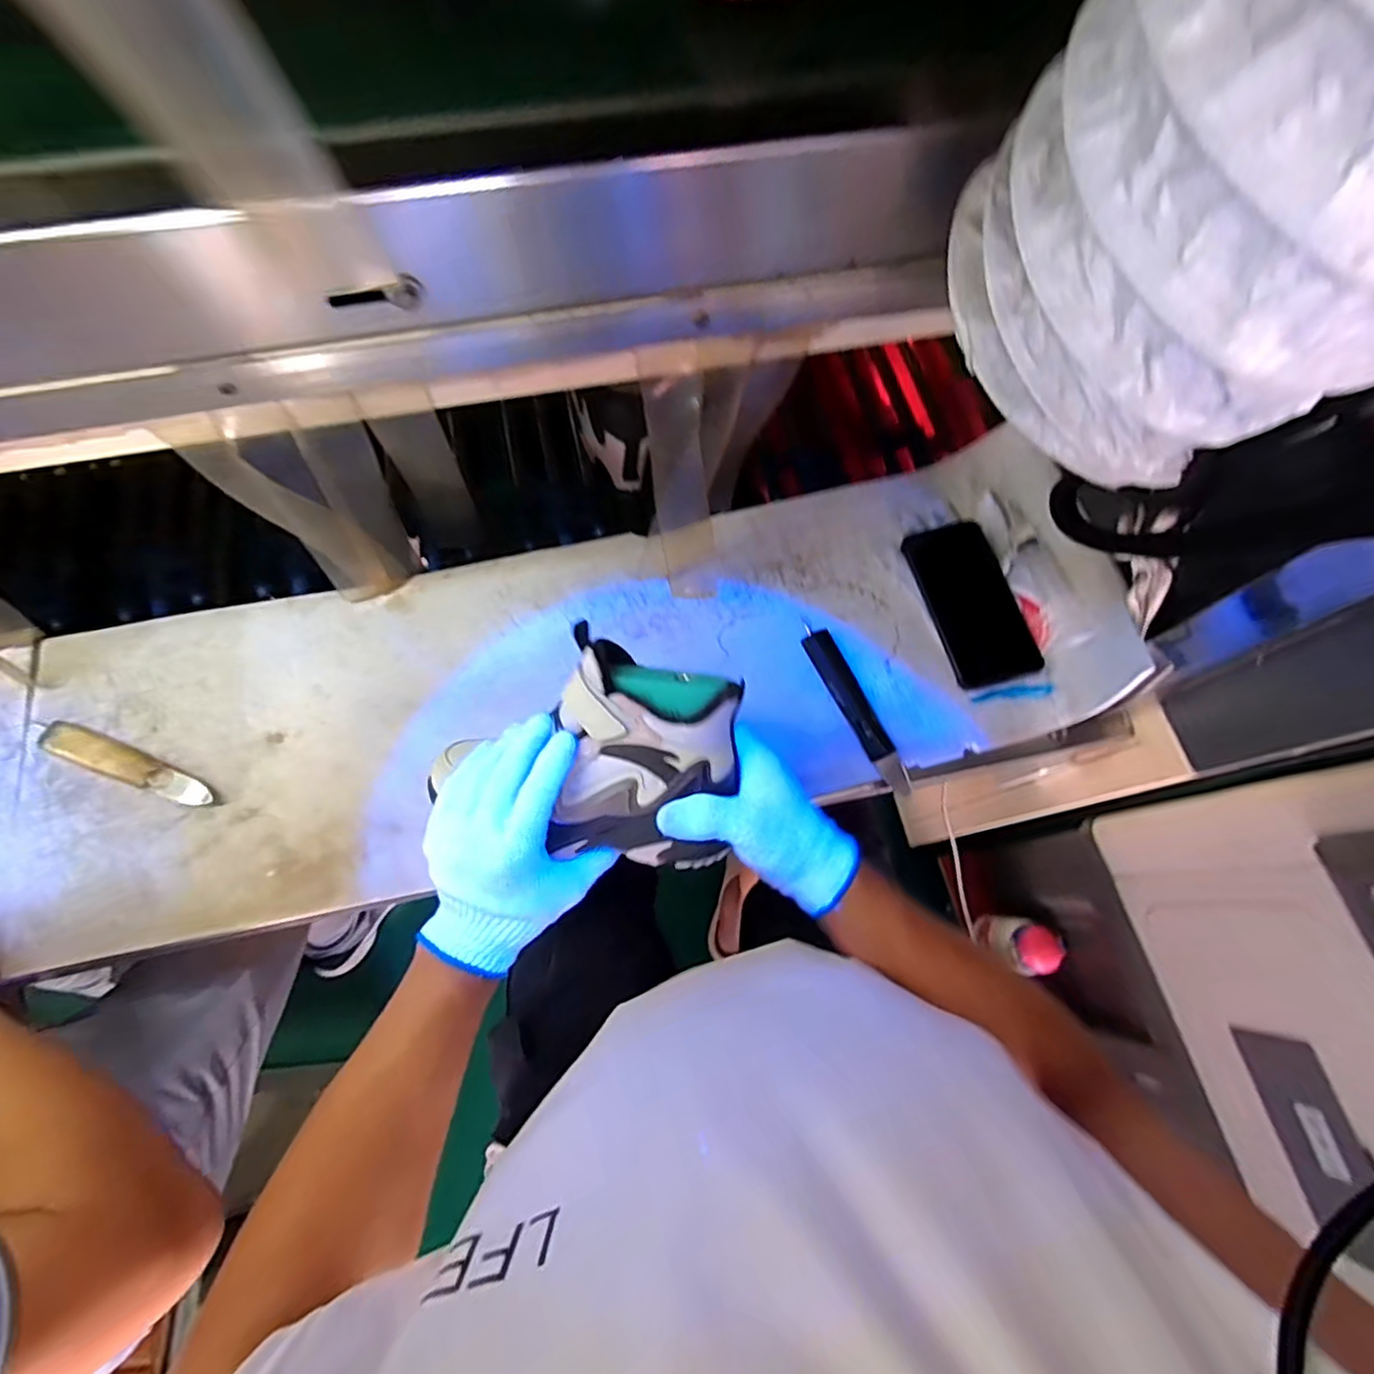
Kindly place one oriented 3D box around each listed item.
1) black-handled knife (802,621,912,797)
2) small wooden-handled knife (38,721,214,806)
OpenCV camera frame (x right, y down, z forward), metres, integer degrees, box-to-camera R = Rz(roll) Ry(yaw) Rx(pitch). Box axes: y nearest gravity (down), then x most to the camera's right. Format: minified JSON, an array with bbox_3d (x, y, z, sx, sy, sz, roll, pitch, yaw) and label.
[{"bbox_3d":[0.156,0.019,0.568,0.029,0.014,0.167,-23,74,-9],"label":"black-handled knife"},{"bbox_3d":[-0.483,0.067,0.532,0.161,0.015,0.027,21,72,6],"label":"small wooden-handled knife"}]

